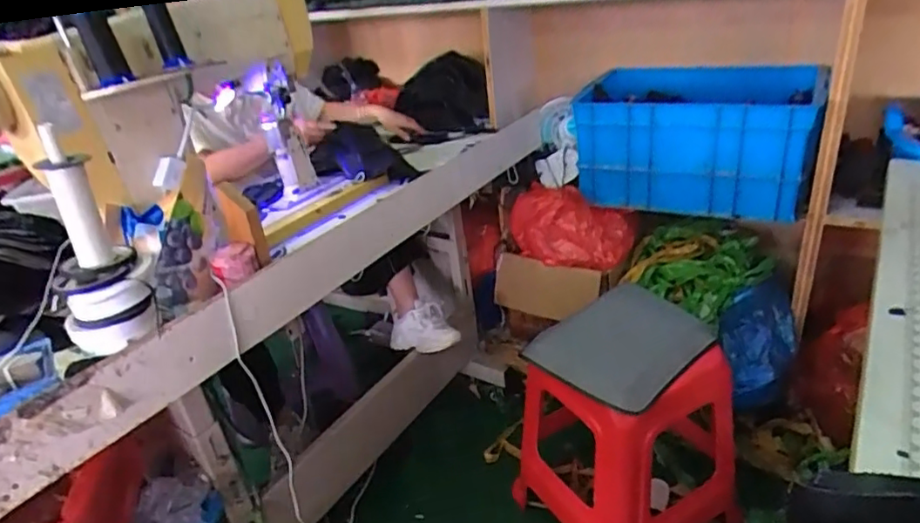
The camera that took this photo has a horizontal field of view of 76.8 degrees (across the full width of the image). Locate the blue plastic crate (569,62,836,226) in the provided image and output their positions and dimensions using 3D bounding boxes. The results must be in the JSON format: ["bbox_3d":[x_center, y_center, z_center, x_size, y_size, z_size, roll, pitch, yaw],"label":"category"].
[{"bbox_3d":[0.563,-0.293,1.431,0.523,0.291,0.398,5,30,22],"label":"blue plastic crate"}]

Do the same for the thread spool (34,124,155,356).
[{"bbox_3d":[-0.493,-0.015,0.761,0.122,0.283,0.106,17,36,39],"label":"thread spool"}]

